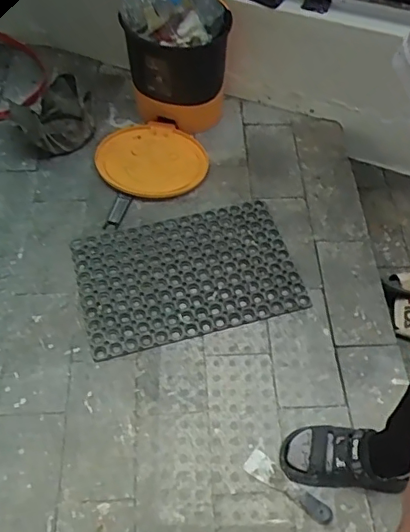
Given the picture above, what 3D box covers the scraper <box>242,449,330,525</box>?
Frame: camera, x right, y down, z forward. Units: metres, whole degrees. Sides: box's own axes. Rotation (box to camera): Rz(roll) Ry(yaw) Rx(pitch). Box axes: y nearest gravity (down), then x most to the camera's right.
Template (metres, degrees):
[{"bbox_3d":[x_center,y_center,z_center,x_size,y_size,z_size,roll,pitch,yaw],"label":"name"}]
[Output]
[{"bbox_3d":[0.166,0.448,1.123,0.191,0.015,0.048,36,63,22],"label":"scraper"}]

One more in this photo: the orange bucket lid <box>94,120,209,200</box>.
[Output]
[{"bbox_3d":[-0.159,-0.313,1.624,0.280,0.031,0.309,-27,59,-17],"label":"orange bucket lid"}]

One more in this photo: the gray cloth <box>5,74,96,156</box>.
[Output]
[{"bbox_3d":[-0.440,-0.446,1.659,0.250,0.101,0.218,-36,62,-22],"label":"gray cloth"}]

